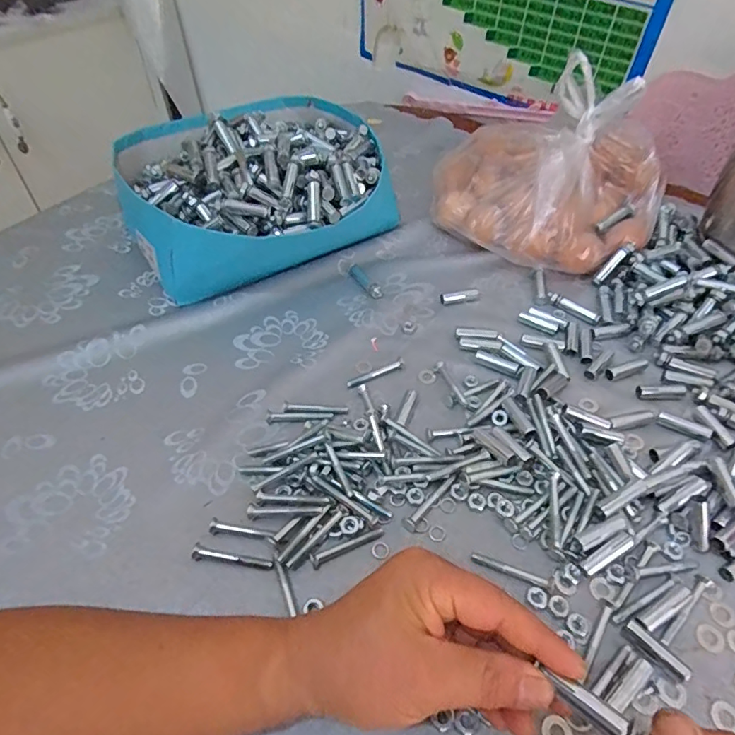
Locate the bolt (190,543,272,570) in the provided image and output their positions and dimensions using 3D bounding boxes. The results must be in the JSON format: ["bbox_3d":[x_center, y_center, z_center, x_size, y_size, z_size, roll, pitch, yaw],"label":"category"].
[{"bbox_3d":[-0.093,0.131,0.347,0.056,0.005,0.011,8,50,6],"label":"bolt"}]

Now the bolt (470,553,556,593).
[{"bbox_3d":[0.098,0.138,0.341,0.055,0.005,0.008,17,51,14],"label":"bolt"}]

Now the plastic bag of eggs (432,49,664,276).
[{"bbox_3d":[0.194,-0.219,0.546,0.235,0.155,0.177,33,56,25],"label":"plastic bag of eggs"}]

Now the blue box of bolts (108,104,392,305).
[{"bbox_3d":[-0.125,-0.213,0.572,0.266,0.116,0.273,-19,52,-16],"label":"blue box of bolts"}]

